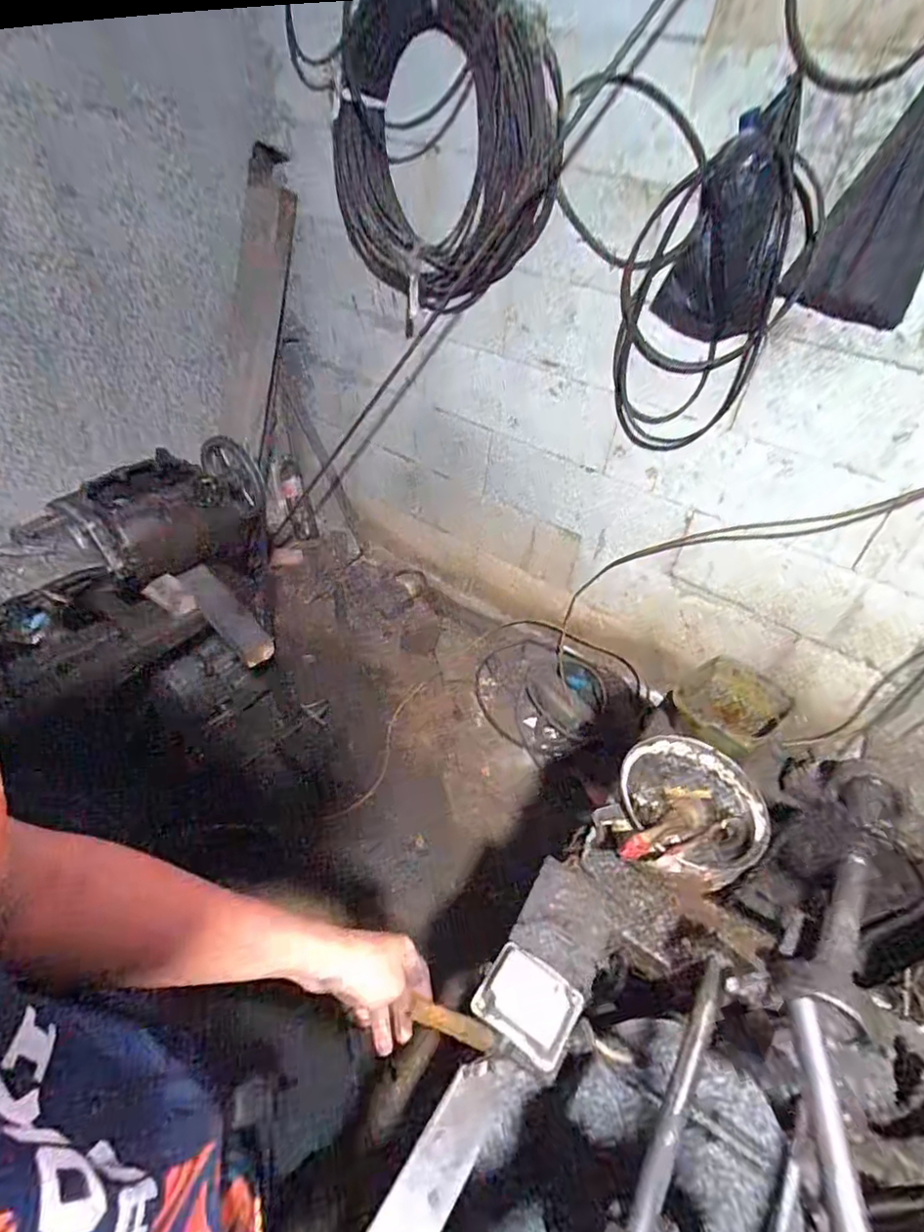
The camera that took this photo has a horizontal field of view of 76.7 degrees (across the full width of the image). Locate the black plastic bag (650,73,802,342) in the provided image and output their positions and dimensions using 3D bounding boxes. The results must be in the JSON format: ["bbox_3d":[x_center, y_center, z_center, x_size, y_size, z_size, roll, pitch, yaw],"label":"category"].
[{"bbox_3d":[0.487,-0.685,1.039,0.194,0.345,0.043,22,45,16],"label":"black plastic bag"}]

